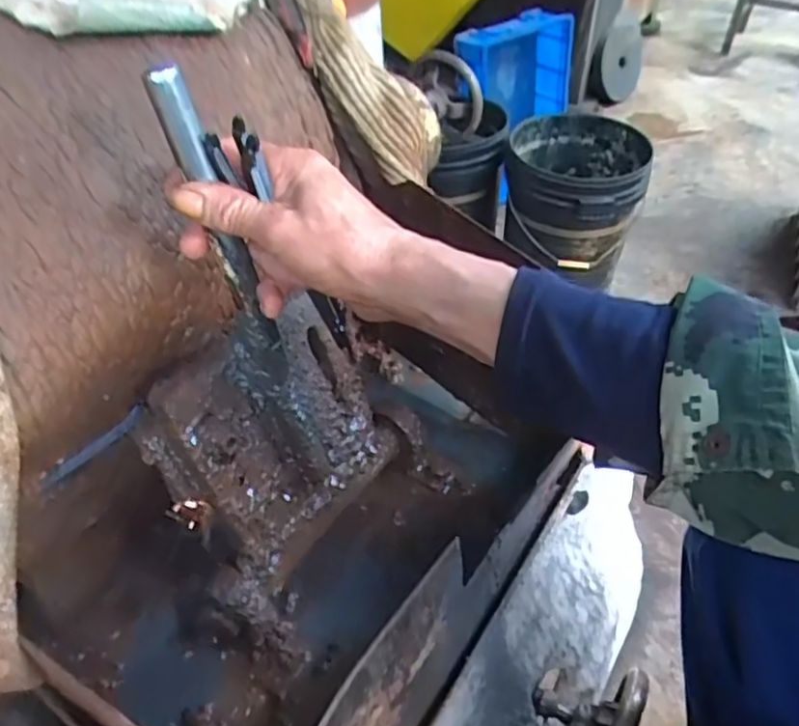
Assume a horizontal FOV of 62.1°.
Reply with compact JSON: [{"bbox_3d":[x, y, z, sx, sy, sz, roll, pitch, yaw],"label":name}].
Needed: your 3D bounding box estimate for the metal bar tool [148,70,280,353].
[{"bbox_3d":[-0.103,-0.081,0.384,0.014,0.171,0.016,19,47,39],"label":"metal bar tool"}]

